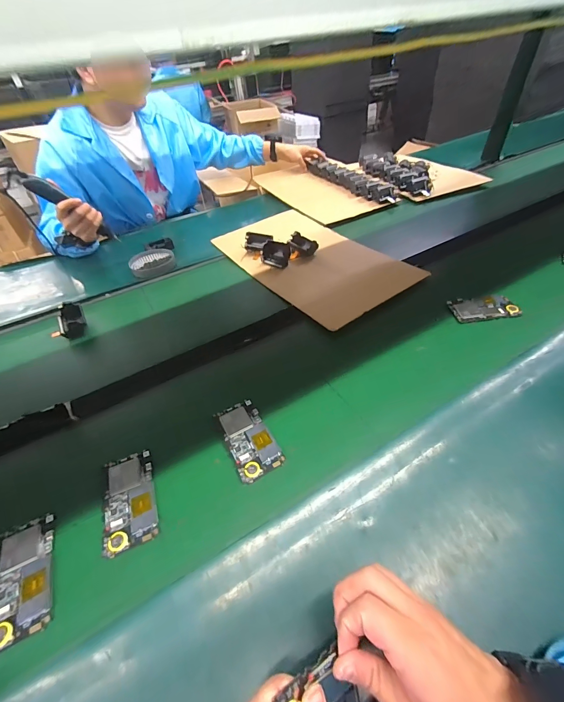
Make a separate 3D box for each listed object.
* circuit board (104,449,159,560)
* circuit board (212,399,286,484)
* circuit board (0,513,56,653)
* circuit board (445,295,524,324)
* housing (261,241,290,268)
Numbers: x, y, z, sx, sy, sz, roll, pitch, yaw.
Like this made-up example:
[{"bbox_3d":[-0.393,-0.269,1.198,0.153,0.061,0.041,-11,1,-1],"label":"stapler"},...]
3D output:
[{"bbox_3d":[-0.201,0.192,0.422,0.063,0.005,0.124,-20,47,-12],"label":"circuit board"},{"bbox_3d":[-0.050,0.126,0.471,0.064,0.006,0.123,-24,48,-16],"label":"circuit board"},{"bbox_3d":[-0.298,0.258,0.367,0.062,0.006,0.123,-21,47,-13],"label":"circuit board"},{"bbox_3d":[0.400,-0.086,0.639,0.120,0.013,0.067,-9,45,-2],"label":"circuit board"},{"bbox_3d":[-0.016,-0.245,0.808,0.074,0.042,0.053,21,52,25],"label":"housing"}]

